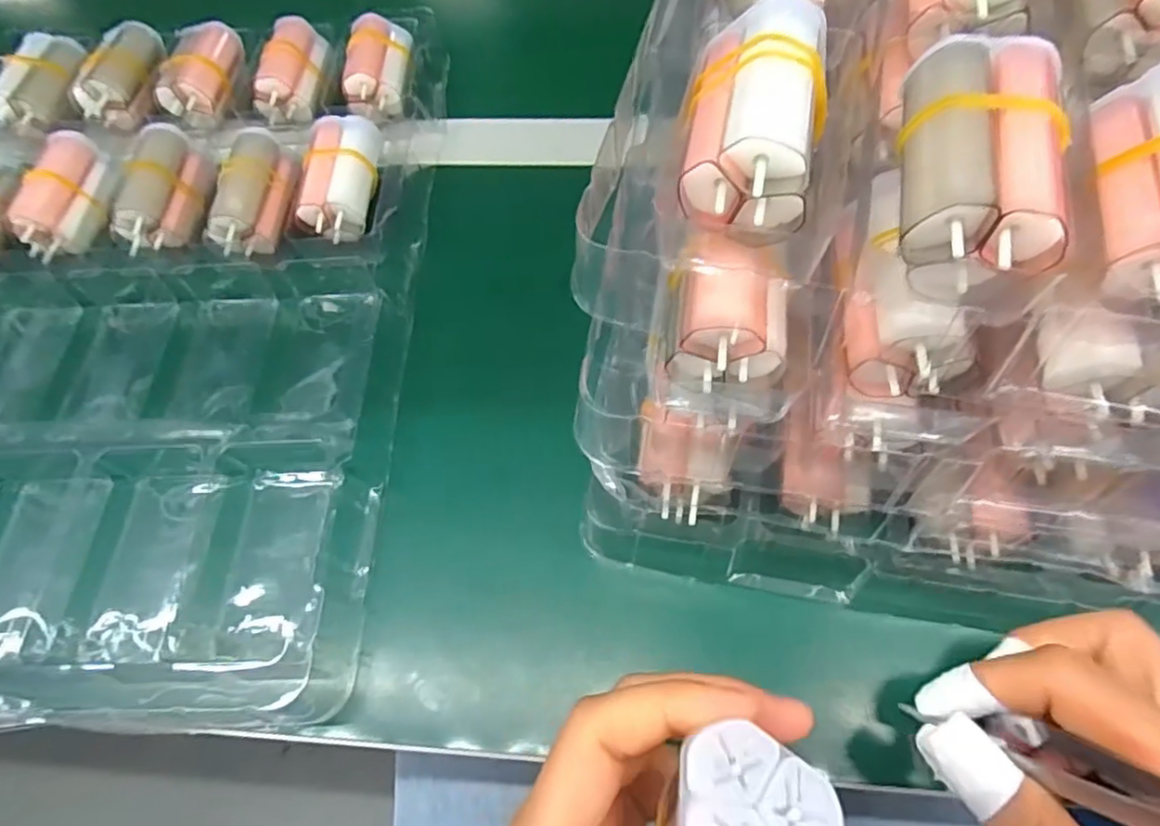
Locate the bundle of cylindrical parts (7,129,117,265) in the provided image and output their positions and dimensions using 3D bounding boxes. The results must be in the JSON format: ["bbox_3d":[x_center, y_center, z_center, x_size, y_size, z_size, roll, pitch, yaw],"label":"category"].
[{"bbox_3d":[-0.271,-0.117,0.333,0.030,0.023,0.070,4,62,6],"label":"bundle of cylindrical parts"}]

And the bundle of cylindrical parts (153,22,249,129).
[{"bbox_3d":[-0.221,-0.204,0.375,0.028,0.028,0.065,9,63,9],"label":"bundle of cylindrical parts"}]

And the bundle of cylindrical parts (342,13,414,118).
[{"bbox_3d":[-0.118,-0.204,0.376,0.034,0.027,0.066,-5,62,2],"label":"bundle of cylindrical parts"}]

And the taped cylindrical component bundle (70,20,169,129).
[{"bbox_3d":[-0.273,-0.206,0.383,0.033,0.027,0.064,2,62,5],"label":"taped cylindrical component bundle"}]

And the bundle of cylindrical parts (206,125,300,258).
[{"bbox_3d":[-0.167,-0.116,0.328,0.032,0.025,0.065,0,62,4],"label":"bundle of cylindrical parts"}]

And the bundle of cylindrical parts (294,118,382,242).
[{"bbox_3d":[-0.123,-0.125,0.327,0.035,0.017,0.066,0,62,4],"label":"bundle of cylindrical parts"}]

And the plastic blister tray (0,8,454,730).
[{"bbox_3d":[-0.232,-0.062,0.311,0.295,0.037,0.389,-2,62,3],"label":"plastic blister tray"}]

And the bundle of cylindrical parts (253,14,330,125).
[{"bbox_3d":[-0.169,-0.208,0.378,0.036,0.020,0.072,3,75,6],"label":"bundle of cylindrical parts"}]

